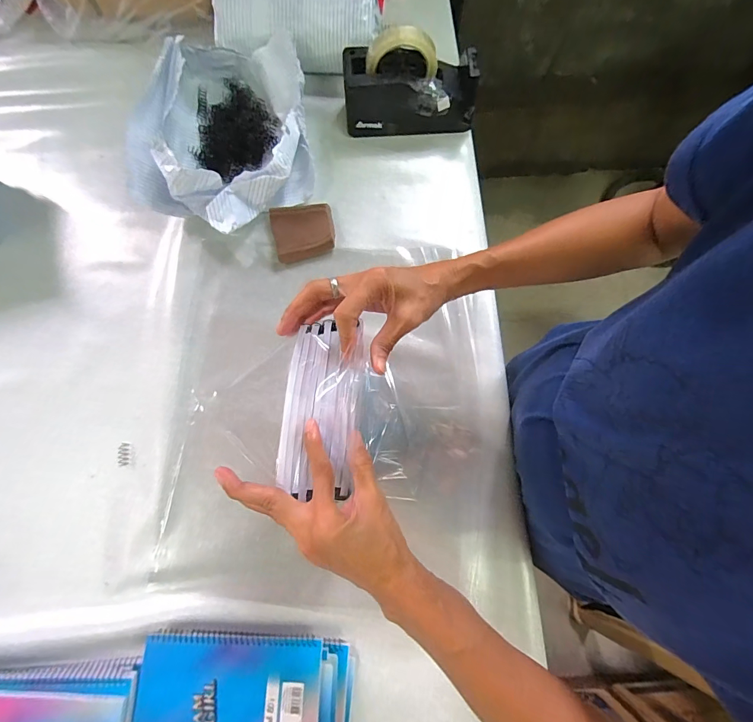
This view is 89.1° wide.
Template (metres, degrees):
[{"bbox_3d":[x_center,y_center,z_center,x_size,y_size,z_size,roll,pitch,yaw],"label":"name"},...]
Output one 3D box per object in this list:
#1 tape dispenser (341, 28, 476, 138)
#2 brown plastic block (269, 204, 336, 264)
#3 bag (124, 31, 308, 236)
[{"bbox_3d":[0.052,-0.420,0.580,0.196,0.123,0.071,0,76,0],"label":"tape dispenser"},{"bbox_3d":[-0.110,-0.199,0.577,0.090,0.021,0.092,-15,77,-3],"label":"brown plastic block"},{"bbox_3d":[-0.213,-0.341,0.572,0.234,0.101,0.305,7,76,2],"label":"bag"}]

